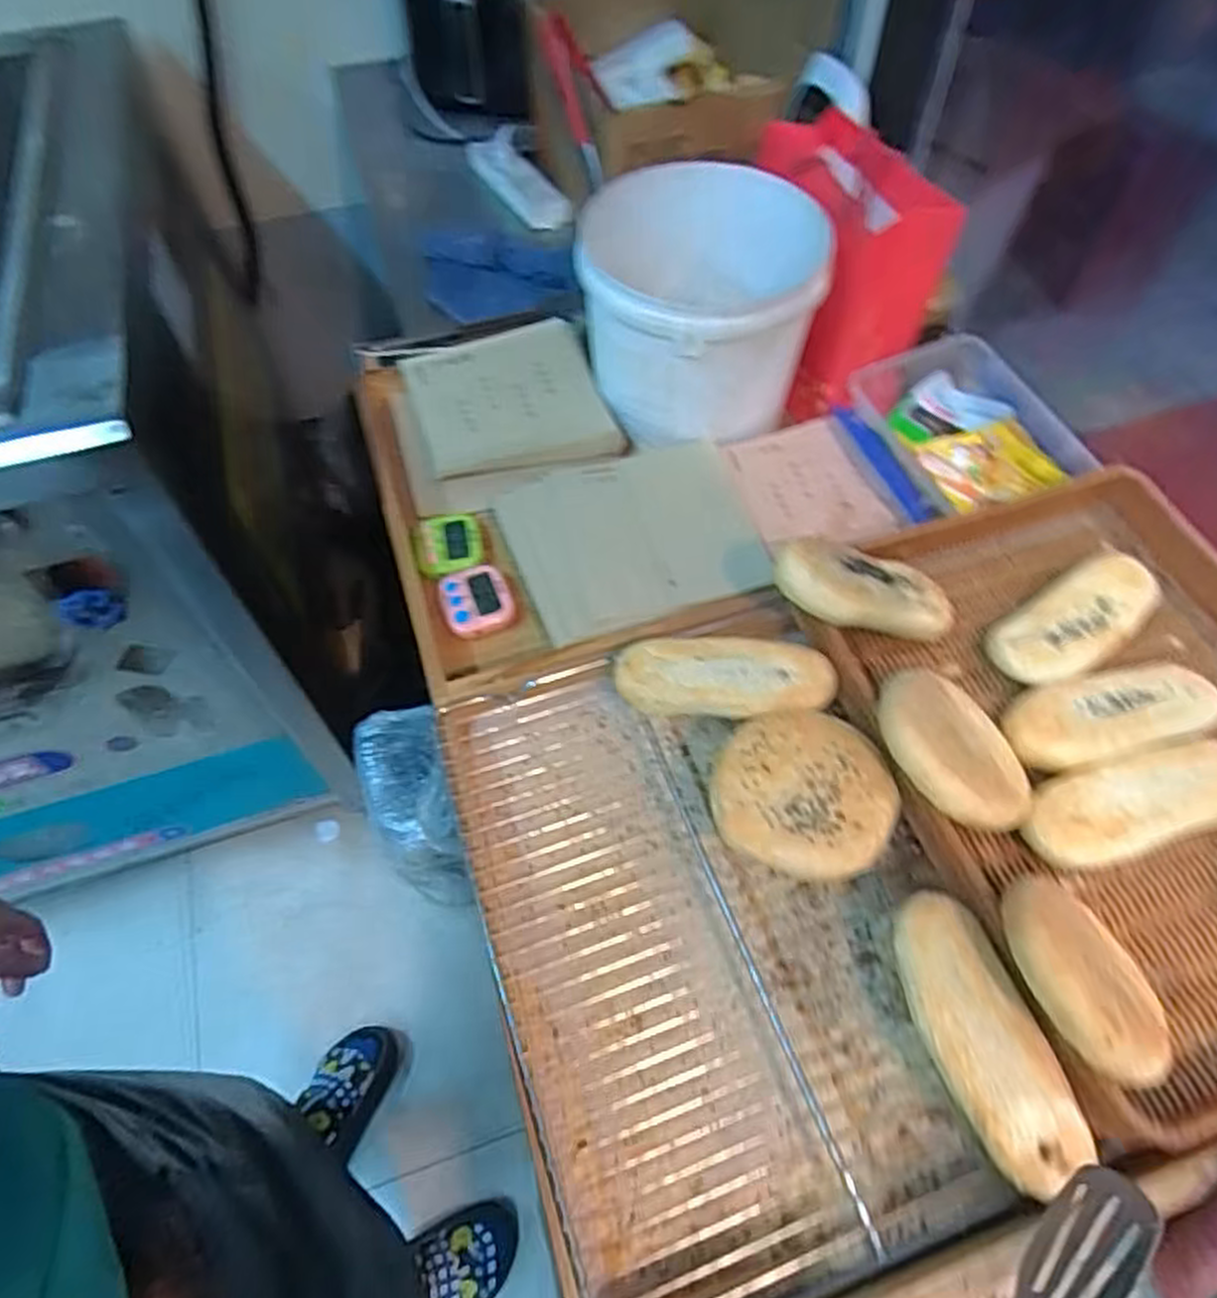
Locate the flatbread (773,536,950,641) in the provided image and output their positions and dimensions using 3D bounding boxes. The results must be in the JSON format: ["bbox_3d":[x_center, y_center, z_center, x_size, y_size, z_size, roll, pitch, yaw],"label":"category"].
[{"bbox_3d":[0.187,-0.043,0.570,0.145,0.028,0.054,11,56,-20],"label":"flatbread"}]

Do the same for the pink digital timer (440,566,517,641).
[{"bbox_3d":[-0.115,-0.042,0.684,0.059,0.015,0.062,-13,58,-7],"label":"pink digital timer"}]

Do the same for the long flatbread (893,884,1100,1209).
[{"bbox_3d":[0.209,0.212,0.438,0.058,0.027,0.149,-12,58,-7],"label":"long flatbread"}]

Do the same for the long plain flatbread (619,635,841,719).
[{"bbox_3d":[0.083,0.020,0.567,0.151,0.025,0.053,4,57,4],"label":"long plain flatbread"}]

